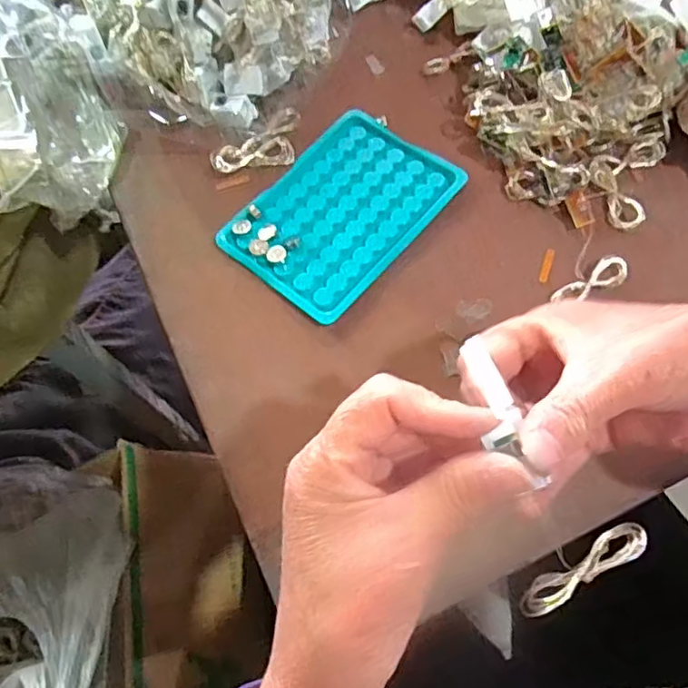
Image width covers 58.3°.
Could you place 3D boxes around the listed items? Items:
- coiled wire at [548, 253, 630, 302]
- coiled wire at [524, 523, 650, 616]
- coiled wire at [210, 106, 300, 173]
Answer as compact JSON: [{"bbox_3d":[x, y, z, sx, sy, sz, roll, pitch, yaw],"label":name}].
[{"bbox_3d":[0.136,-0.033,0.337,0.043,0.006,0.017,-33,67,-8],"label":"coiled wire"},{"bbox_3d":[0.080,0.076,0.210,0.047,0.014,0.012,-35,74,4],"label":"coiled wire"},{"bbox_3d":[-0.052,-0.128,0.398,0.067,0.015,0.030,-34,67,-9],"label":"coiled wire"}]

